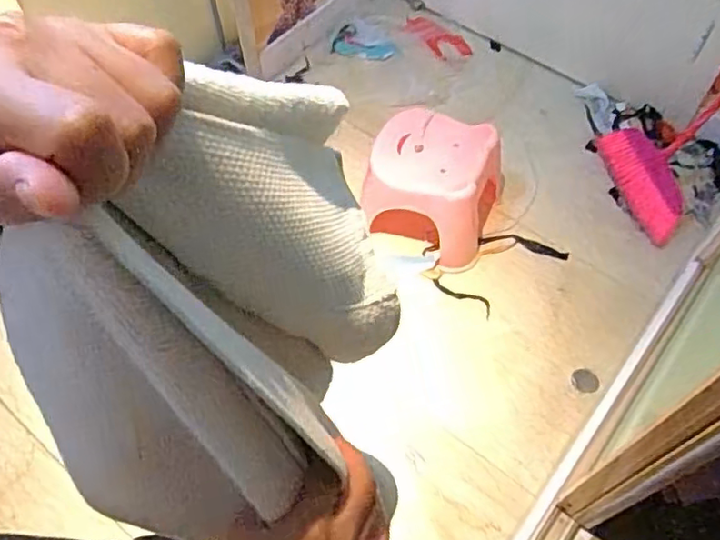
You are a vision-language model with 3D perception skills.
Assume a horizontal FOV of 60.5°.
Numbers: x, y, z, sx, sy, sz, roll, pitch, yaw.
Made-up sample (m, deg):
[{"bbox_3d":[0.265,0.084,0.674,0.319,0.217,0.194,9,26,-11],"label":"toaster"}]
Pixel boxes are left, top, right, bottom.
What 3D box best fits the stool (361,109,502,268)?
[{"bbox_3d":[0.177,-0.199,1.491,0.306,0.239,0.292,13,59,8],"label":"stool"}]

